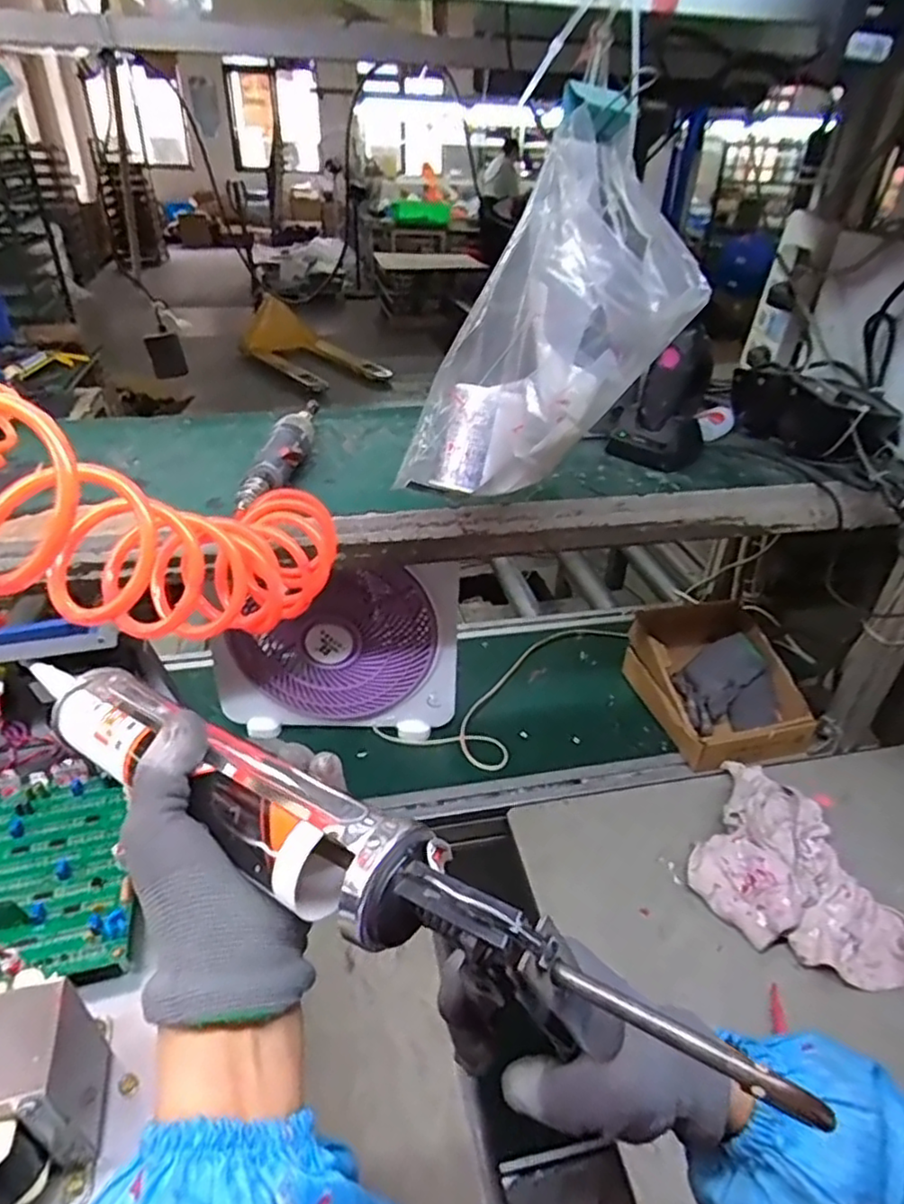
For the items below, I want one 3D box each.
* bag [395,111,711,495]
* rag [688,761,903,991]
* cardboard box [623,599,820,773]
[{"bbox_3d":[0.069,-0.180,0.477,0.133,0.262,0.115,25,29,-20],"label":"bag"},{"bbox_3d":[0.410,0.298,0.732,0.259,0.061,0.204,16,37,20],"label":"rag"},{"bbox_3d":[0.392,0.115,0.947,0.201,0.113,0.248,-9,36,-15],"label":"cardboard box"}]

